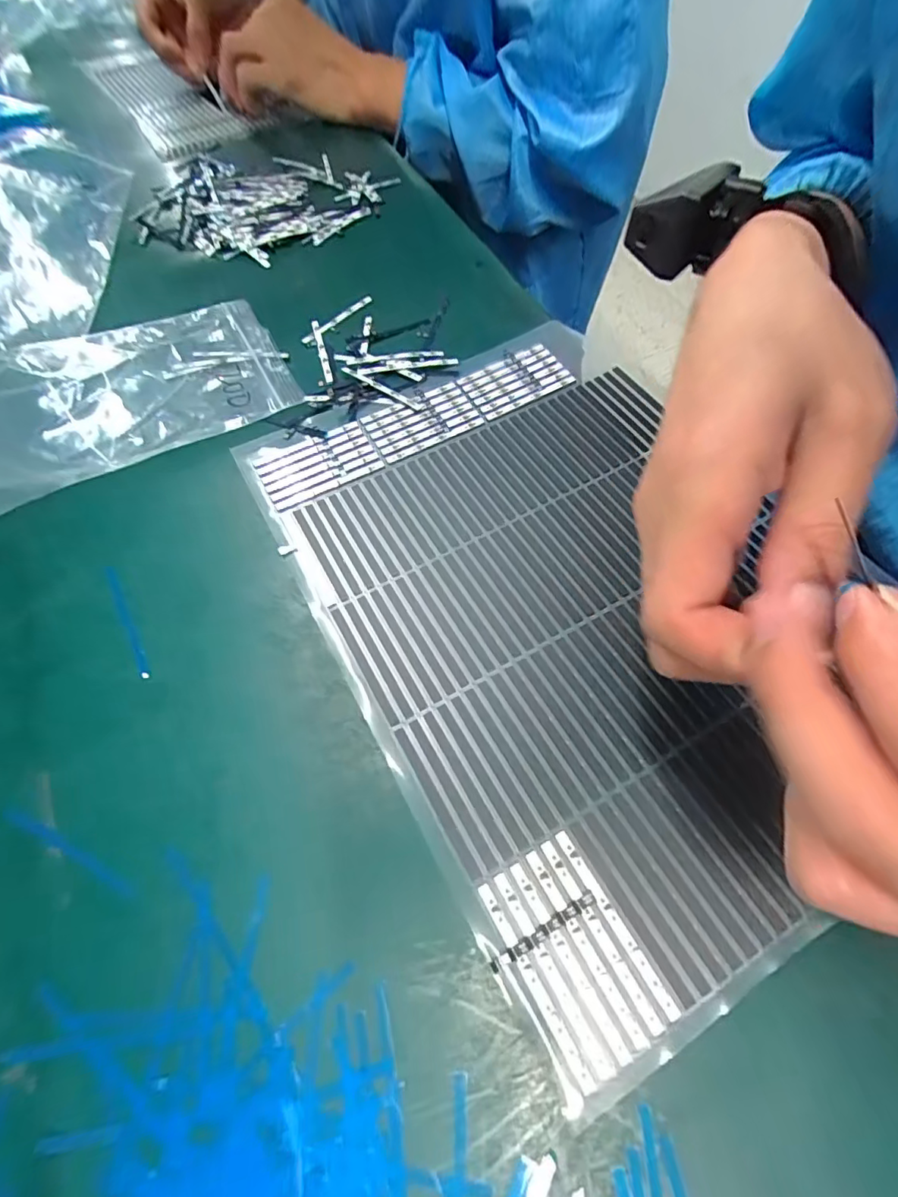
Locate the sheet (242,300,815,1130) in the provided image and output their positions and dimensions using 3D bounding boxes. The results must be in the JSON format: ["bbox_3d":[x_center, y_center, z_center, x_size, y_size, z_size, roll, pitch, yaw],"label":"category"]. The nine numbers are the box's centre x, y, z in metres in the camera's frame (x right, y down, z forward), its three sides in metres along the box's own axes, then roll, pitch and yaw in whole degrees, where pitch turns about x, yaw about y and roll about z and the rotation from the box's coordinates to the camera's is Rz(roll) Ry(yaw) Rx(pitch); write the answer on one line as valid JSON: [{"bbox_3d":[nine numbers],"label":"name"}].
[{"bbox_3d":[0.049,-0.009,0.242,0.203,0.007,0.298,-26,63,-15],"label":"sheet"}]

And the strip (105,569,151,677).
[{"bbox_3d":[-0.145,0.008,0.233,0.005,0.004,0.062,-28,64,-15],"label":"strip"}]

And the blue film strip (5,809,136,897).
[{"bbox_3d":[-0.135,0.089,0.185,0.061,0.004,0.005,22,62,12],"label":"blue film strip"}]

